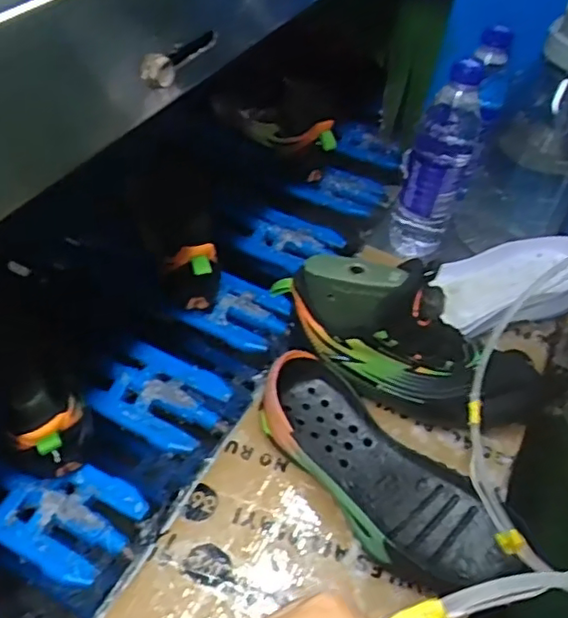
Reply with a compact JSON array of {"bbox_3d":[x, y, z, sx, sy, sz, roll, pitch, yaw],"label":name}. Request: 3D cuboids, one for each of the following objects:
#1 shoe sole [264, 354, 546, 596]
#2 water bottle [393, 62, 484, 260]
[{"bbox_3d":[0.083,0.127,0.511,0.103,0.053,0.242,-29,58,-30],"label":"shoe sole"},{"bbox_3d":[0.167,-0.150,0.688,0.067,0.229,0.055,18,48,7],"label":"water bottle"}]

